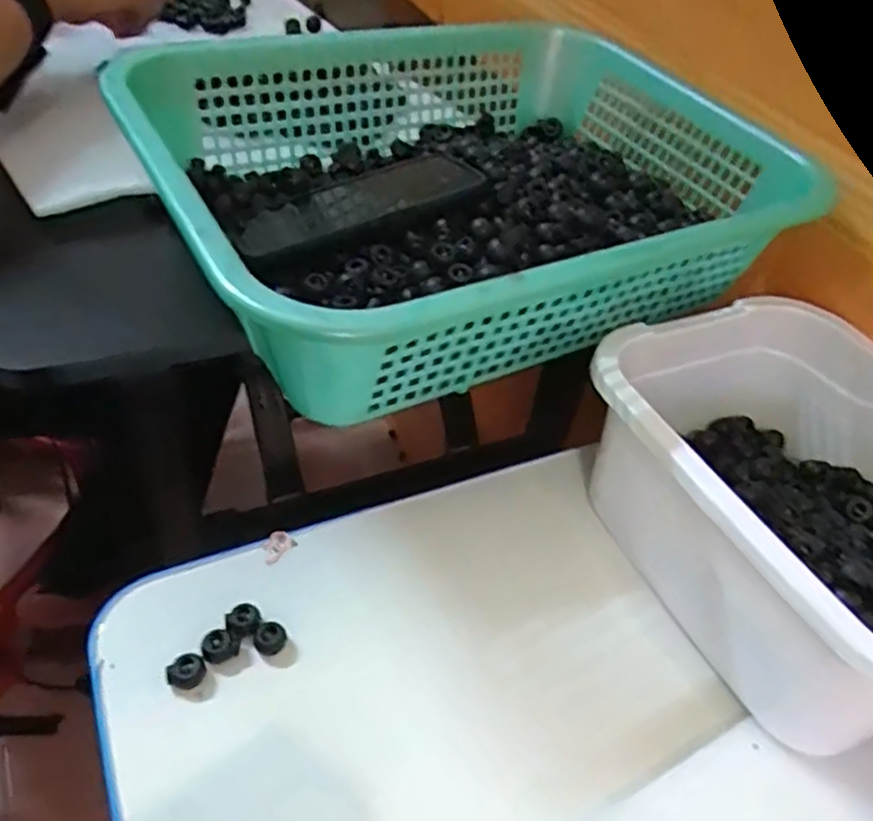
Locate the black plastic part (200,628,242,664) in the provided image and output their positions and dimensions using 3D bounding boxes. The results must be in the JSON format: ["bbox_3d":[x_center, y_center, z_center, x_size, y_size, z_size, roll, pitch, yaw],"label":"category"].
[{"bbox_3d":[-0.116,0.127,0.385,0.018,0.011,0.015,-23,51,-29],"label":"black plastic part"}]

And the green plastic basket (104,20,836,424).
[{"bbox_3d":[0.017,-0.143,0.464,0.382,0.095,0.294,-20,53,-26],"label":"green plastic basket"}]

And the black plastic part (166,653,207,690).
[{"bbox_3d":[-0.130,0.137,0.374,0.019,0.013,0.014,-16,47,-23],"label":"black plastic part"}]

